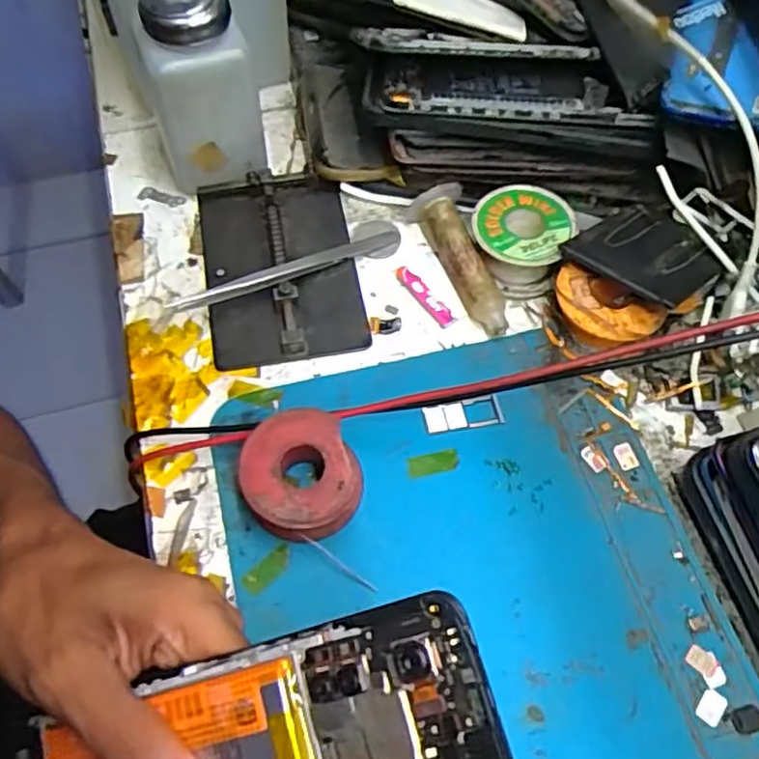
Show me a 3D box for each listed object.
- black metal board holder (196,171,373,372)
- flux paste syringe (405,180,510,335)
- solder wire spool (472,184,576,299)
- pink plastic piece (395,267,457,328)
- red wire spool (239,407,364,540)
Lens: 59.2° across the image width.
[{"bbox_3d":[-0.054,-0.063,0.356,0.079,0.015,0.116,-9,63,-8],"label":"black metal board holder"},{"bbox_3d":[0.044,-0.064,0.356,0.027,0.023,0.089,-15,64,-11],"label":"flux paste syringe"},{"bbox_3d":[0.075,-0.076,0.358,0.049,0.030,0.051,1,62,-3],"label":"solder wire spool"},{"bbox_3d":[0.024,-0.045,0.357,0.010,0.005,0.043,-33,69,-19],"label":"pink plastic piece"},{"bbox_3d":[-0.035,0.043,0.293,0.047,0.029,0.050,1,62,-3],"label":"red wire spool"}]

